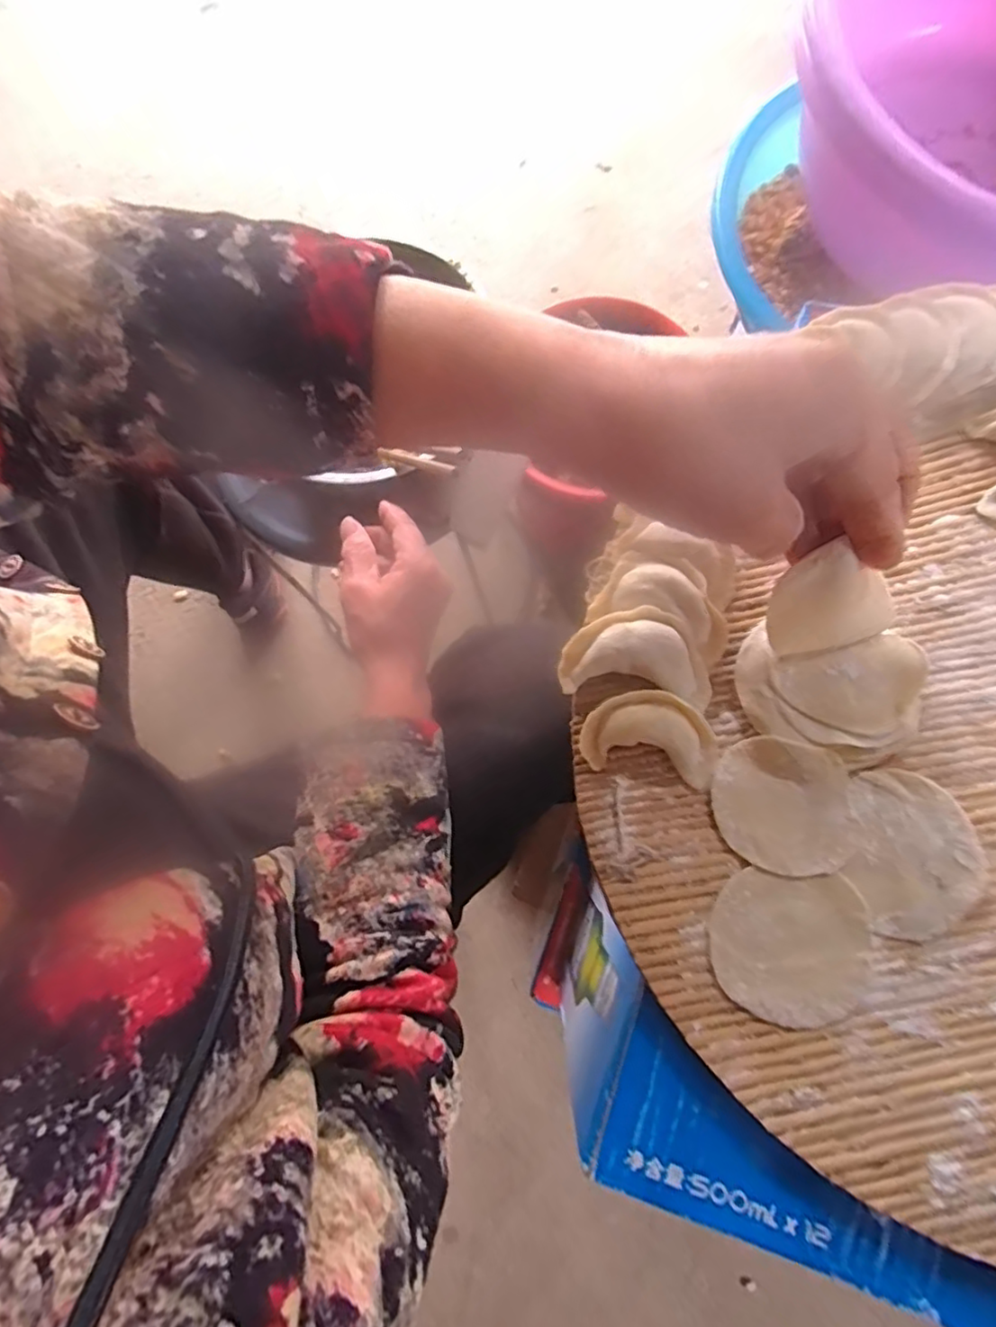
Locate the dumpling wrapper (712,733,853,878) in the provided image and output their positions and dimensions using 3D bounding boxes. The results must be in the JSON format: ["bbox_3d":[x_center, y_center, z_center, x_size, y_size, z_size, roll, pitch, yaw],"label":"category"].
[{"bbox_3d":[0.117,0.057,0.255,0.054,0.004,0.053,-1,80,8],"label":"dumpling wrapper"}]

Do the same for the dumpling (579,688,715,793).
[{"bbox_3d":[0.063,0.030,0.260,0.054,0.015,0.035,10,80,3],"label":"dumpling"}]

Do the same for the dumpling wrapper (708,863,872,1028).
[{"bbox_3d":[0.116,0.112,0.246,0.059,0.004,0.055,-1,80,3],"label":"dumpling wrapper"}]

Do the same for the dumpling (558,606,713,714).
[{"bbox_3d":[0.061,-0.005,0.268,0.064,0.018,0.038,6,80,2],"label":"dumpling"}]

